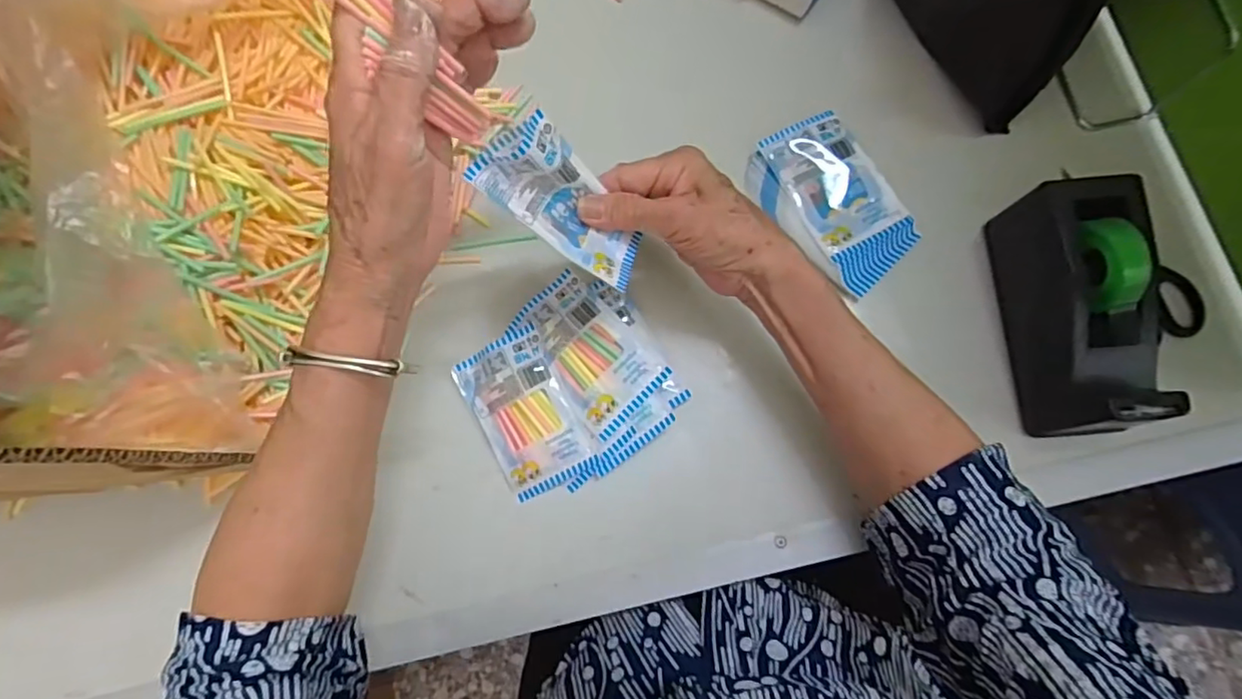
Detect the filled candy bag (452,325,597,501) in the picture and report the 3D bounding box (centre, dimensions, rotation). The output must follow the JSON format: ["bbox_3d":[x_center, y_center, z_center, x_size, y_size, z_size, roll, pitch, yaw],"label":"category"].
[{"bbox_3d":[-0.065,0.044,0.407,0.062,0.016,0.102,-27,79,-3],"label":"filled candy bag"}]

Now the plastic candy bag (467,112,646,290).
[{"bbox_3d":[-0.028,-0.078,0.332,0.099,0.035,0.050,43,82,-29],"label":"plastic candy bag"}]

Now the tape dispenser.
[{"bbox_3d":[0.289,-0.026,0.379,0.055,0.097,0.150,-4,79,2],"label":"tape dispenser"}]

